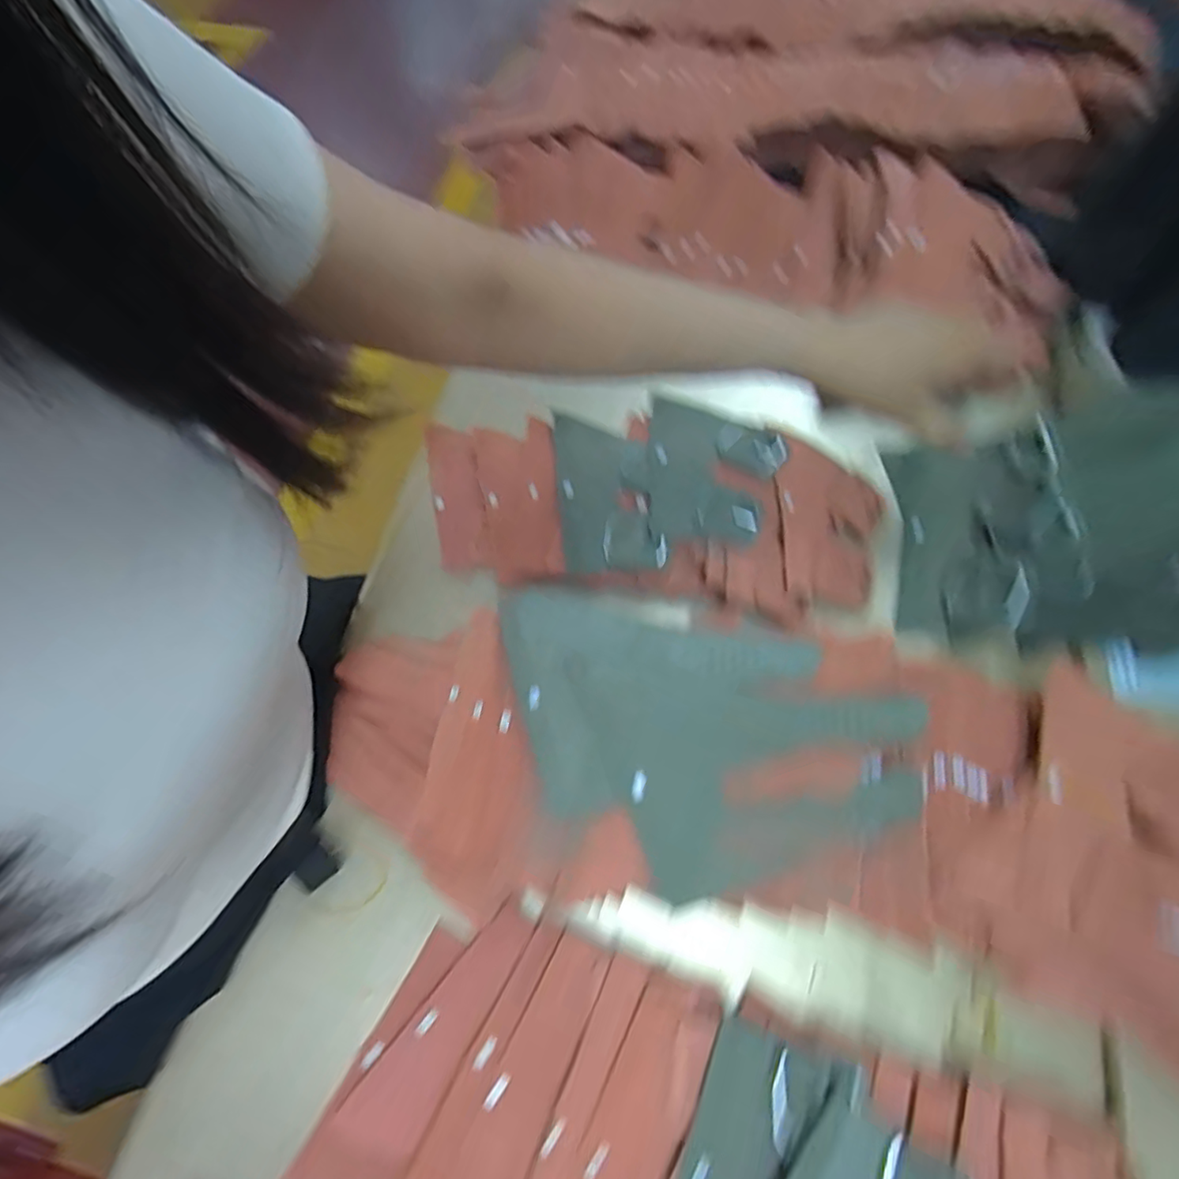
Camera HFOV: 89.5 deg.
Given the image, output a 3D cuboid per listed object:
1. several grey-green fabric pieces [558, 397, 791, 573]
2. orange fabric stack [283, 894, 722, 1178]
[{"bbox_3d":[0.059,-0.091,0.463,0.165,0.028,0.146,-6,66,1],"label":"several grey-green fabric pieces"},{"bbox_3d":[-0.042,0.275,0.330,0.183,0.029,0.160,20,69,12],"label":"orange fabric stack"}]

